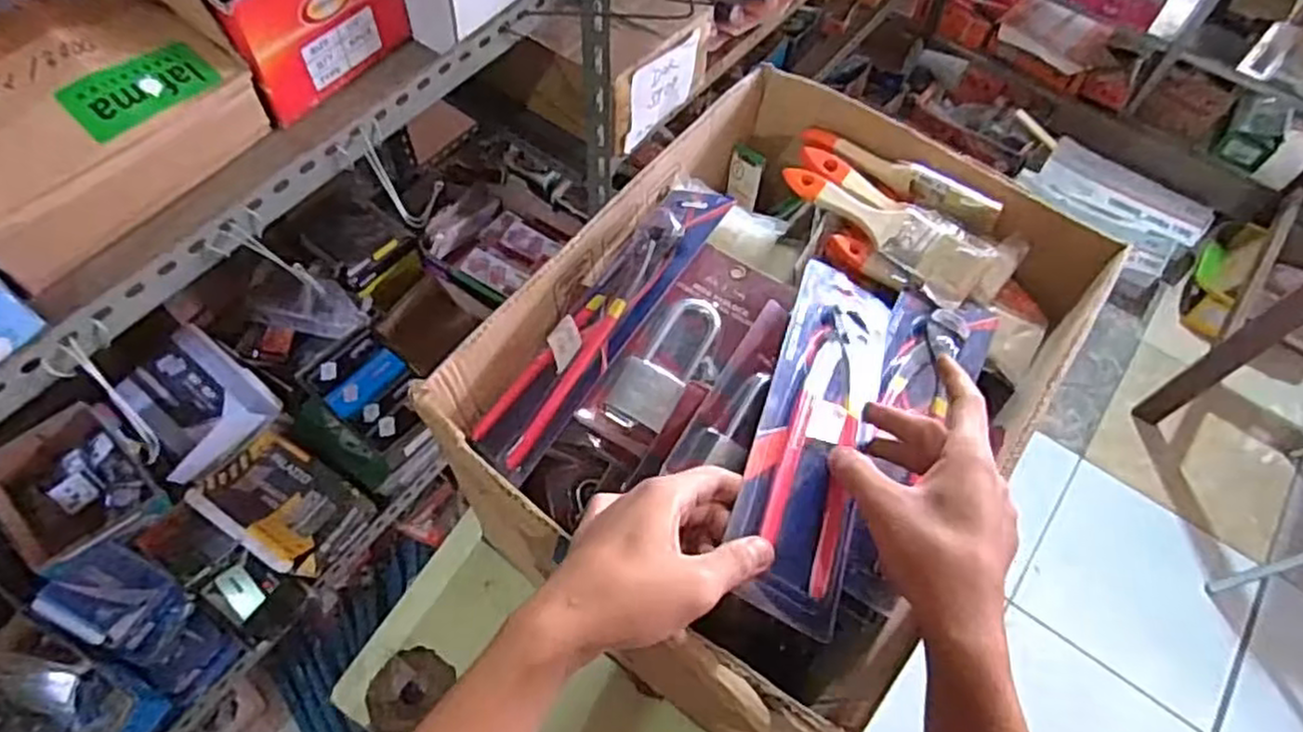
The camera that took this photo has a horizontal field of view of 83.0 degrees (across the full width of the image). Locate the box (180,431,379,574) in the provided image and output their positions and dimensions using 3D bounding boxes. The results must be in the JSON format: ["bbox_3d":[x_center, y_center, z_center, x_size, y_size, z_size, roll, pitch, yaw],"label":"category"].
[{"bbox_3d":[-0.468,0.174,0.936,0.177,0.059,0.129,29,62,13],"label":"box"}]

